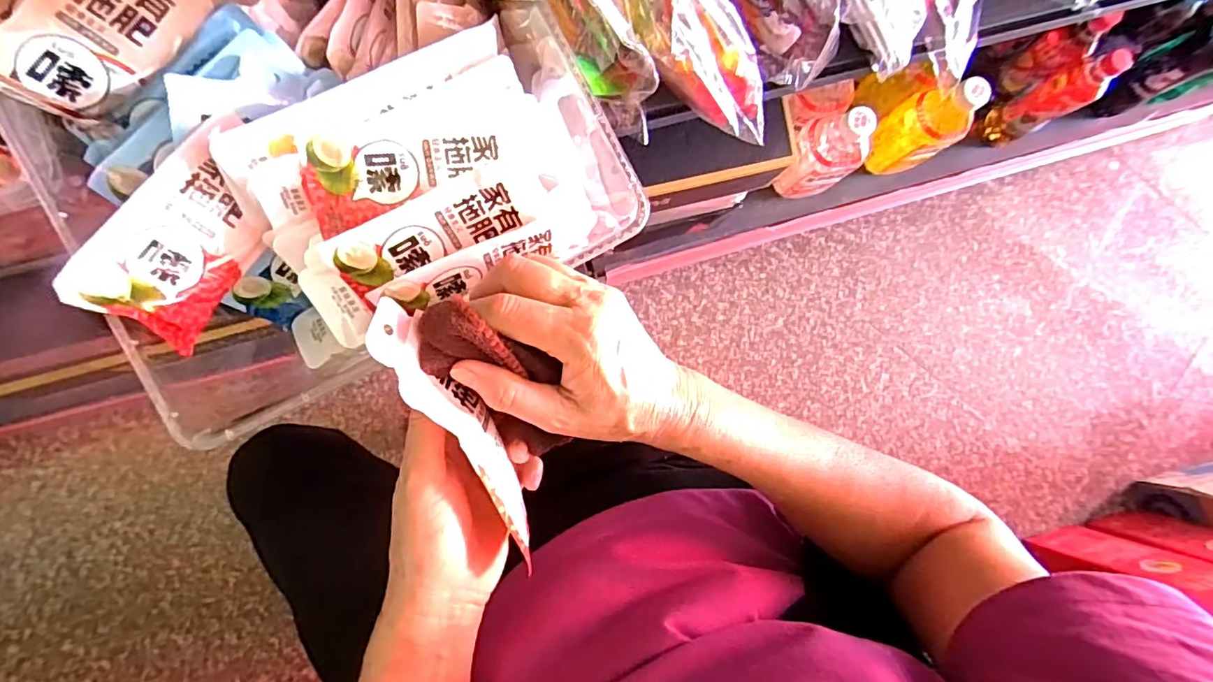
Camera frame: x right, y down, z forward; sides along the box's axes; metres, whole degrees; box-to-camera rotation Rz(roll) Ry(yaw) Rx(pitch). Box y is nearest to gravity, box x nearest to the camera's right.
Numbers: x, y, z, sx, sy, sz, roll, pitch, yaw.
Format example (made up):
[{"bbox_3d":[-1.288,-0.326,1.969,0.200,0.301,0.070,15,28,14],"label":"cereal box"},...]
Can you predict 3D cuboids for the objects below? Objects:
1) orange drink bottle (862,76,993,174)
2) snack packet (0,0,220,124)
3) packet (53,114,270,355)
[{"bbox_3d":[0.454,-0.311,0.794,0.074,0.163,0.088,-24,91,-6],"label":"orange drink bottle"},{"bbox_3d":[-0.282,-0.188,0.311,0.020,0.062,0.136,37,87,22],"label":"snack packet"},{"bbox_3d":[-0.242,-0.063,0.323,0.014,0.068,0.125,4,63,32],"label":"packet"}]

